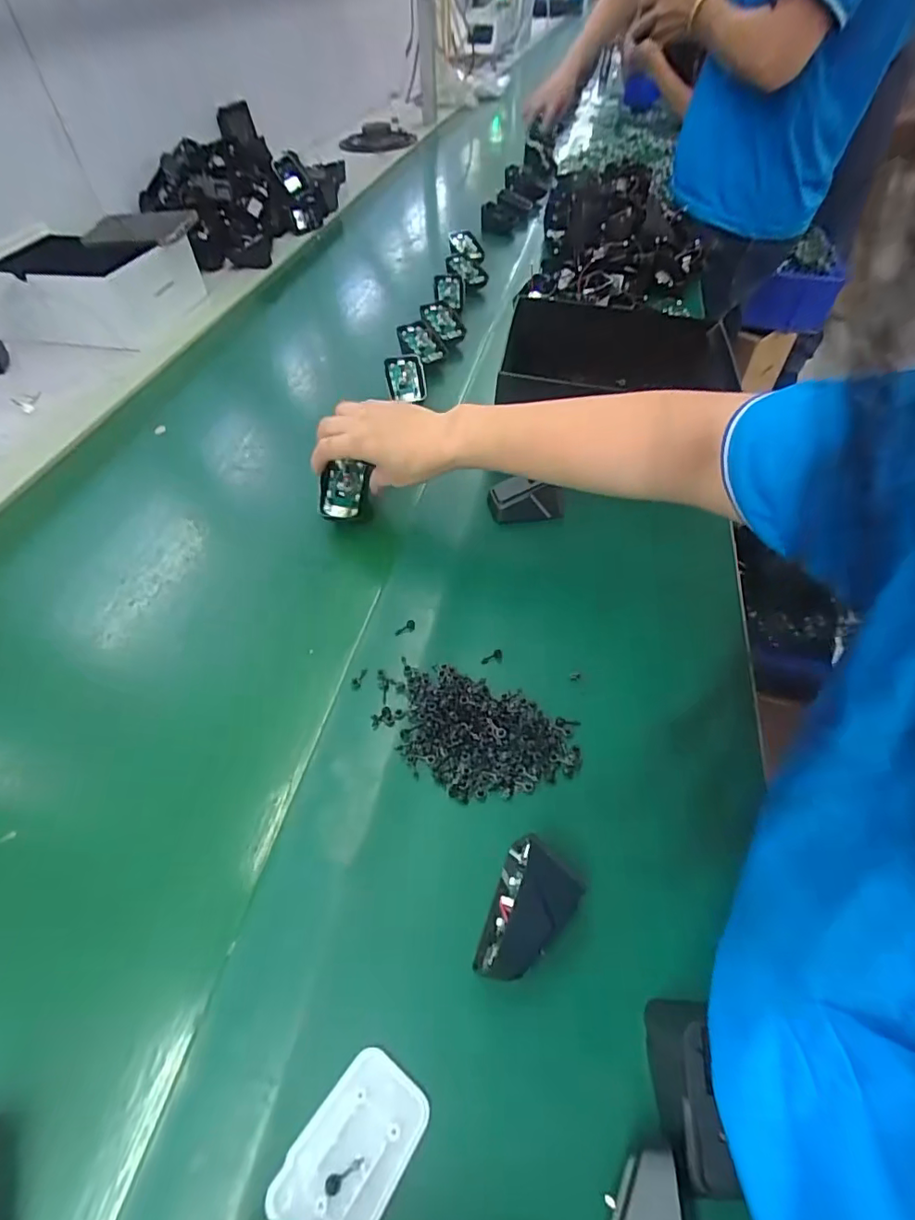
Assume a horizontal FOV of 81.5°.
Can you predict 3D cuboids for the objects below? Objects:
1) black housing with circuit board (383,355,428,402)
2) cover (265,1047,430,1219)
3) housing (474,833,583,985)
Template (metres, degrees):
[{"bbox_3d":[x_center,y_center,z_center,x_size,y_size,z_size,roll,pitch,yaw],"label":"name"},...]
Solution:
[{"bbox_3d":[-0.062,-0.274,0.633,0.046,0.018,0.066,-7,74,0],"label":"black housing with circuit board"},{"bbox_3d":[-0.048,0.245,0.238,0.045,0.004,0.069,31,57,22],"label":"cover"},{"bbox_3d":[0.034,0.163,0.284,0.042,0.034,0.066,30,56,22],"label":"housing"}]

